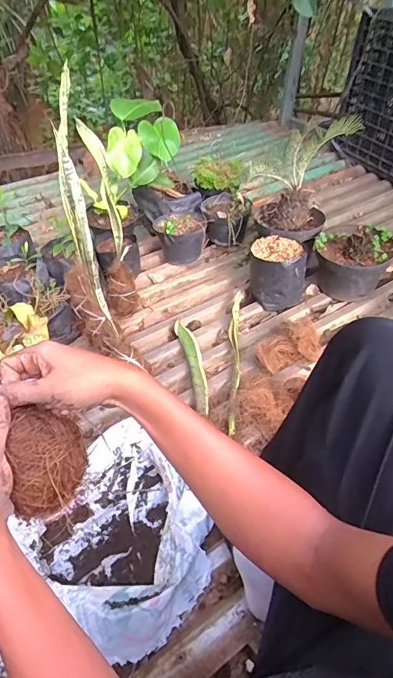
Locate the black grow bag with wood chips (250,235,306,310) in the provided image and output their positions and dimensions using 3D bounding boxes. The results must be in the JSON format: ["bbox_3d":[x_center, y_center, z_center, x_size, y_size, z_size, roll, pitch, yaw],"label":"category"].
[{"bbox_3d":[0.233,-0.194,1.222,0.152,0.156,0.143,-3,46,-6],"label":"black grow bag with wood chips"}]

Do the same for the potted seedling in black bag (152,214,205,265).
[{"bbox_3d":[-0.055,-0.335,1.397,0.160,0.146,0.172,-5,46,-8],"label":"potted seedling in black bag"}]

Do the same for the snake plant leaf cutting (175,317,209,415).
[{"bbox_3d":[-0.005,0.058,1.071,0.049,0.012,0.312,-7,47,-10],"label":"snake plant leaf cutting"}]

